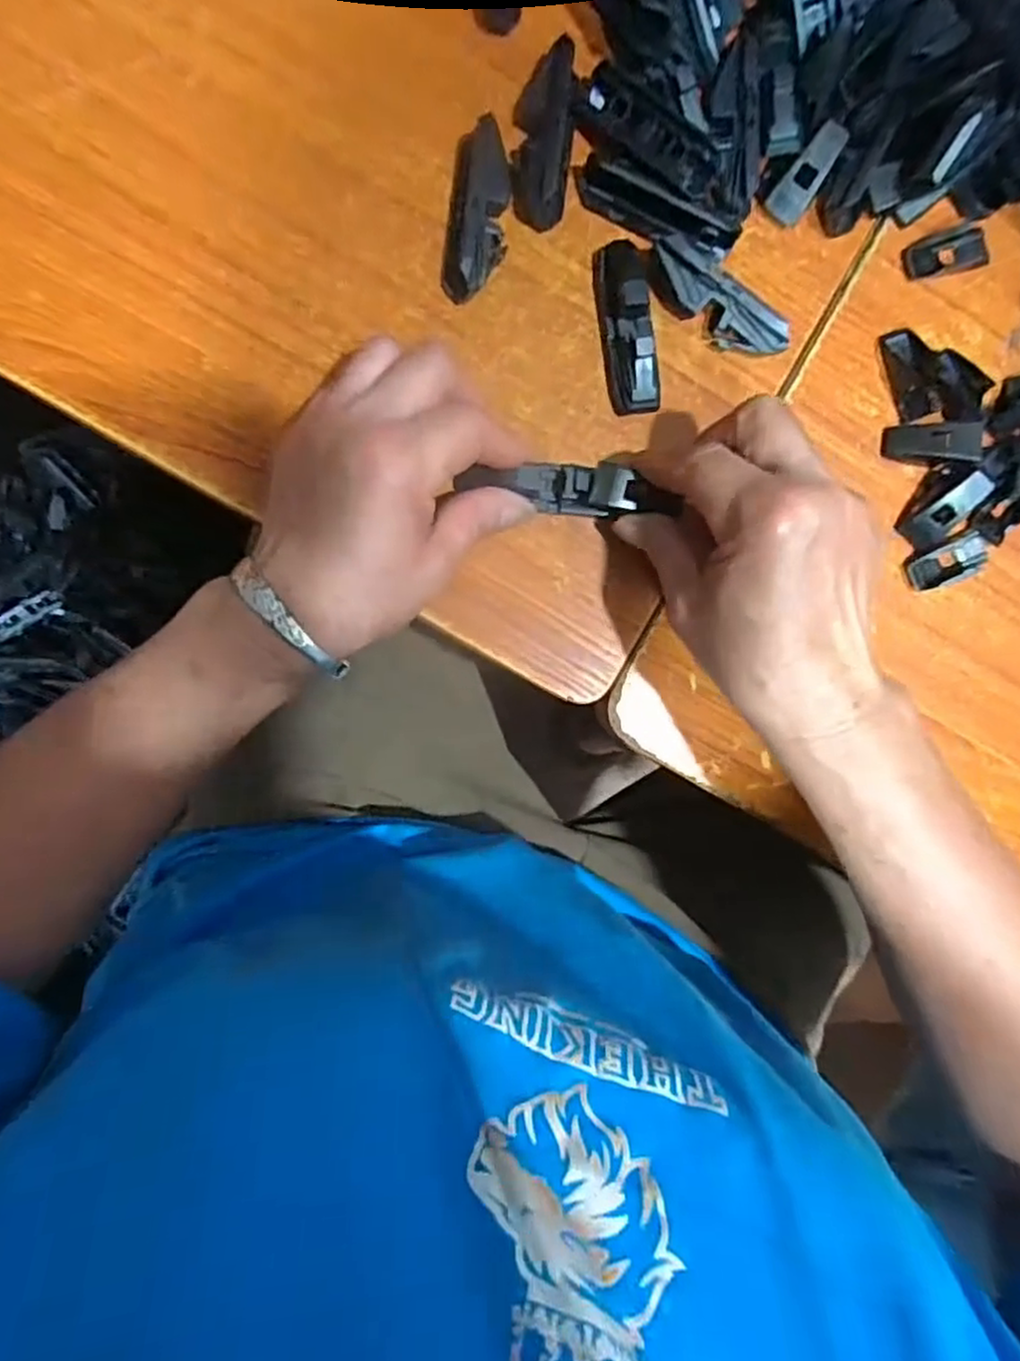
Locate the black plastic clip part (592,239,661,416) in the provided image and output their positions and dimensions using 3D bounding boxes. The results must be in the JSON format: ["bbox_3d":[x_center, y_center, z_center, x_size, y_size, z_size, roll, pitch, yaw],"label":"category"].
[{"bbox_3d":[0.054,-0.159,0.320,0.023,0.022,0.075,-10,94,-6],"label":"black plastic clip part"}]

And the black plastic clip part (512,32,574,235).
[{"bbox_3d":[0.015,-0.242,0.316,0.026,0.018,0.072,5,93,-7],"label":"black plastic clip part"}]

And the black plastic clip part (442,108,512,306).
[{"bbox_3d":[-0.014,-0.205,0.315,0.026,0.021,0.073,7,92,-7],"label":"black plastic clip part"}]

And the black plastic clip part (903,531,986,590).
[{"bbox_3d":[0.212,-0.057,0.345,0.040,0.007,0.018,-24,96,-5],"label":"black plastic clip part"}]

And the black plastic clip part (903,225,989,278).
[{"bbox_3d":[0.207,-0.203,0.340,0.040,0.005,0.018,-13,95,-6],"label":"black plastic clip part"}]

